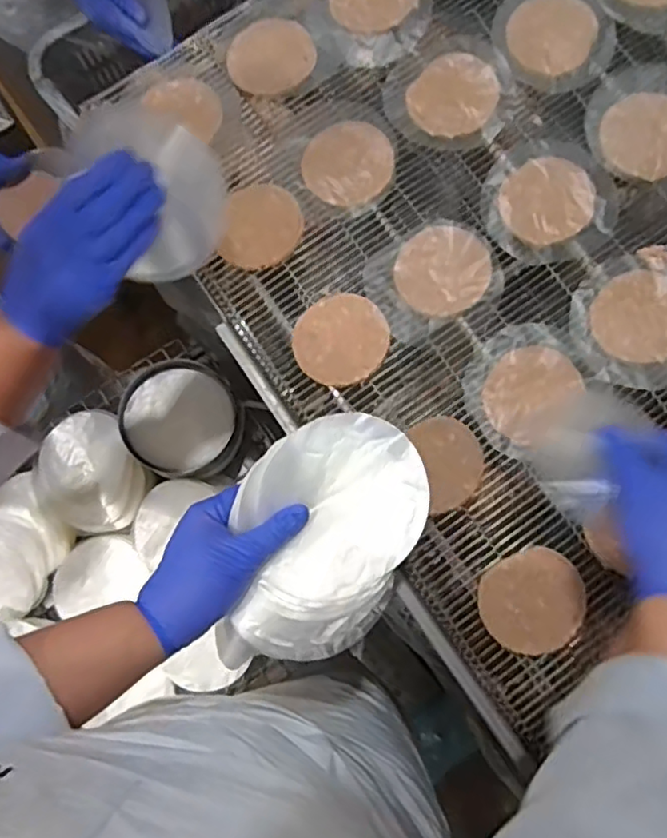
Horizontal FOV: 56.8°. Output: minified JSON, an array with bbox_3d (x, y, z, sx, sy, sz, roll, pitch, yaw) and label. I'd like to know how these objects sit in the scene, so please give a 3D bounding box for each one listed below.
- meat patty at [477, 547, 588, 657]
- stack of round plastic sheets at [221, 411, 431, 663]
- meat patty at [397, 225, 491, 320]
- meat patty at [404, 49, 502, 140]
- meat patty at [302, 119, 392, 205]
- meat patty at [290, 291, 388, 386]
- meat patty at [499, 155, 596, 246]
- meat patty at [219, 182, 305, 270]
[{"bbox_3d":[0.163,0.149,0.504,0.082,0.010,0.077,0,80,1],"label":"meat patty"},{"bbox_3d":[-0.008,0.081,0.430,0.119,0.034,0.173,26,81,6],"label":"stack of round plastic sheets"},{"bbox_3d":[0.099,-0.134,0.558,0.079,0.006,0.082,0,80,1],"label":"meat patty"},{"bbox_3d":[0.115,-0.309,0.588,0.076,0.004,0.087,42,83,8],"label":"meat patty"},{"bbox_3d":[0.013,-0.242,0.579,0.083,0.004,0.082,0,80,1],"label":"meat patty"},{"bbox_3d":[0.006,-0.071,0.550,0.079,0.009,0.082,0,80,1],"label":"meat patty"},{"bbox_3d":[0.198,-0.202,0.570,0.083,0.006,0.079,0,80,1],"label":"meat patty"},{"bbox_3d":[-0.064,-0.176,0.565,0.066,0.013,0.078,11,80,3],"label":"meat patty"}]

